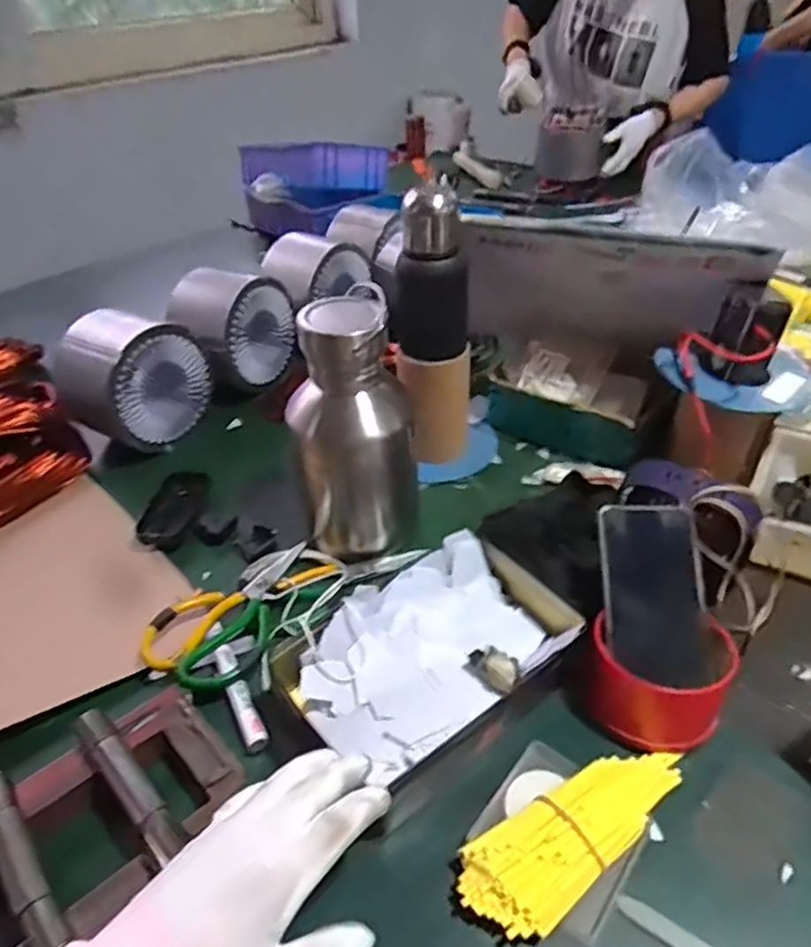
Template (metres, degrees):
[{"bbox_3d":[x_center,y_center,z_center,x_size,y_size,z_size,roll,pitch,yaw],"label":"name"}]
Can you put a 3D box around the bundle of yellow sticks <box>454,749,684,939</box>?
[{"bbox_3d":[0.117,0.235,0.446,0.175,0.026,0.059,-25,42,-24],"label":"bundle of yellow sticks"}]

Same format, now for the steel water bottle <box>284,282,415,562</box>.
[{"bbox_3d":[-0.054,-0.040,0.633,0.106,0.230,0.098,-16,39,-14],"label":"steel water bottle"}]

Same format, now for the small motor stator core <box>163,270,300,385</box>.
[{"bbox_3d":[-0.234,-0.200,0.922,0.101,0.136,0.166,19,44,28],"label":"small motor stator core"}]

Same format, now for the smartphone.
[{"bbox_3d":[0.197,0.094,0.533,0.077,0.008,0.141,-1,73,3],"label":"smartphone"}]

